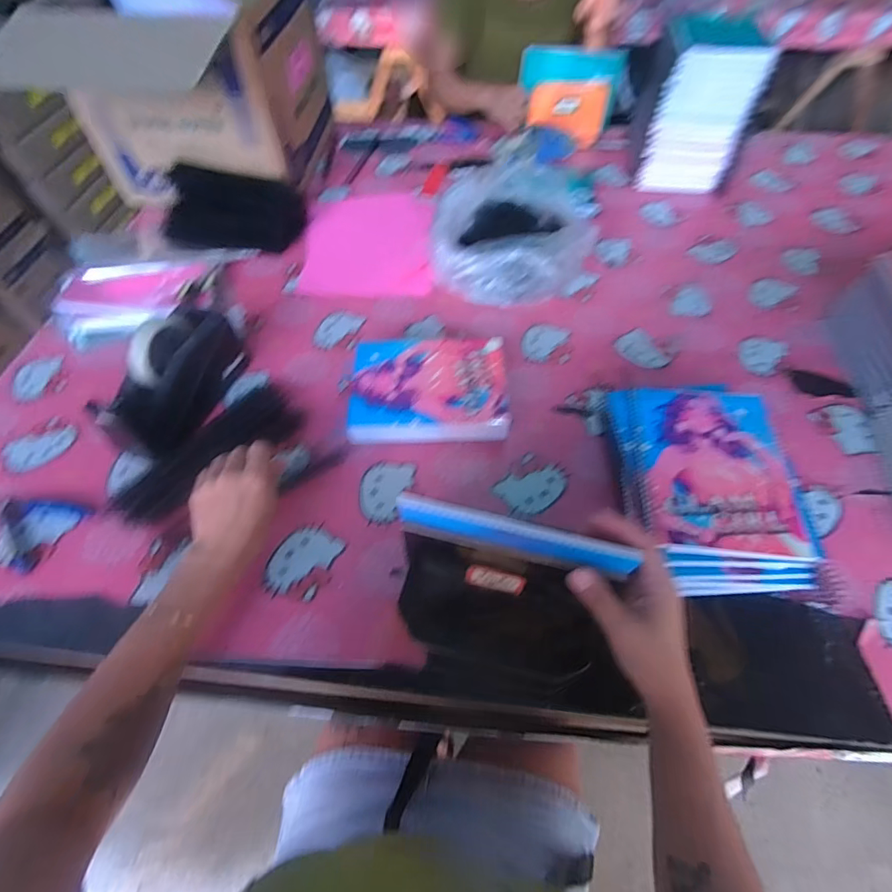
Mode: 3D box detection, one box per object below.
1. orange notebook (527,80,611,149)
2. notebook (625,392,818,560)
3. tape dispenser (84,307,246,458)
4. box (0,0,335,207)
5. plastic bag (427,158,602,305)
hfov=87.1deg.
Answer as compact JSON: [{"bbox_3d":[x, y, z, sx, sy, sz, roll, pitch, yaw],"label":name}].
[{"bbox_3d":[0.265,-0.715,1.014,0.167,0.115,0.016,-2,33,-2],"label":"orange notebook"},{"bbox_3d":[0.283,0.019,0.499,0.153,0.015,0.191,5,57,4],"label":"notebook"},{"bbox_3d":[-0.336,-0.085,0.594,0.070,0.113,0.200,13,58,8],"label":"tape dispenser"},{"bbox_3d":[-0.451,-0.691,0.874,0.373,0.300,0.374,6,57,5],"label":"box"},{"bbox_3d":[0.116,-0.359,0.776,0.251,0.099,0.272,6,57,5],"label":"plastic bag"}]

